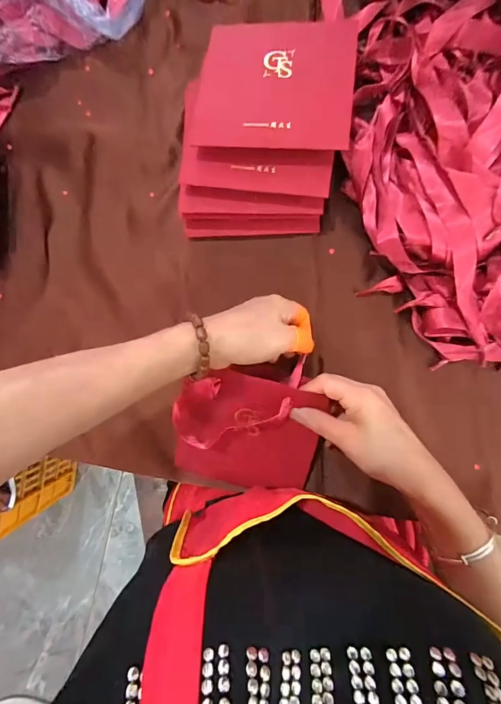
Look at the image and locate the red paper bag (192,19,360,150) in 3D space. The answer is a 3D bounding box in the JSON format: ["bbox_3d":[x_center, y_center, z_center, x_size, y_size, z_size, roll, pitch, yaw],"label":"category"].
[{"bbox_3d":[0.023,-0.248,0.316,0.137,0.010,0.145,6,79,8],"label":"red paper bag"}]

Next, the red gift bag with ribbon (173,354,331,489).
[{"bbox_3d":[-0.004,0.078,0.327,0.135,0.019,0.125,0,109,3],"label":"red gift bag with ribbon"}]

